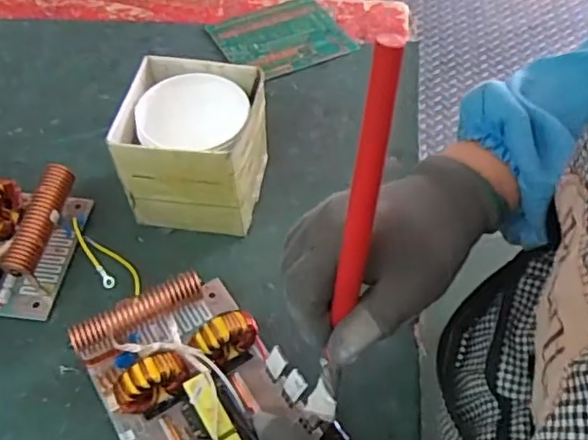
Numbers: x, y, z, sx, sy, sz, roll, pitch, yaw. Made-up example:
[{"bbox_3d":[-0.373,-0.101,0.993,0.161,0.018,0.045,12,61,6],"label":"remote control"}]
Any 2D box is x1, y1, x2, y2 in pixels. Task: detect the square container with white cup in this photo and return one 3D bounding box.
[{"bbox_3d":[-0.084,-0.065,0.546,0.113,0.114,0.109,6,55,5],"label":"square container with white cup"}]

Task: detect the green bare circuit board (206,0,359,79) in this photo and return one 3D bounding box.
[{"bbox_3d":[-0.017,-0.223,0.733,0.140,0.007,0.133,-21,51,-16],"label":"green bare circuit board"}]

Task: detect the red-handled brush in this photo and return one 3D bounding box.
[{"bbox_3d":[0.028,0.039,0.332,0.012,0.290,0.022,-17,51,-19],"label":"red-handled brush"}]

